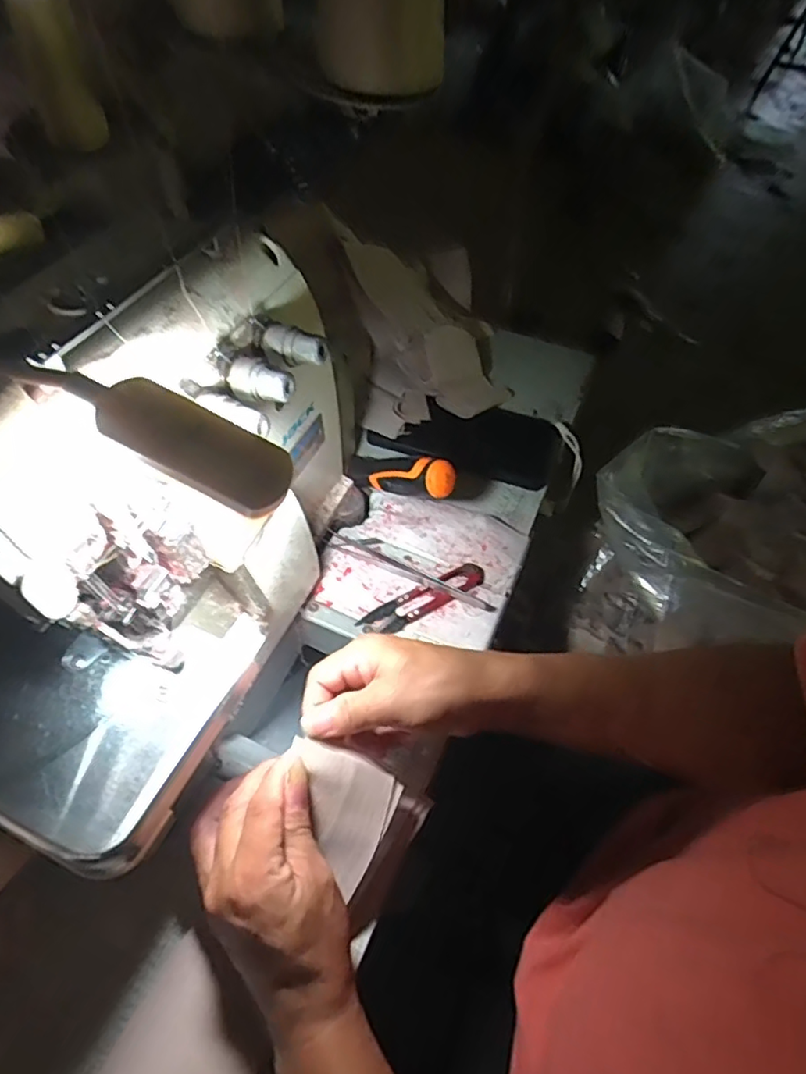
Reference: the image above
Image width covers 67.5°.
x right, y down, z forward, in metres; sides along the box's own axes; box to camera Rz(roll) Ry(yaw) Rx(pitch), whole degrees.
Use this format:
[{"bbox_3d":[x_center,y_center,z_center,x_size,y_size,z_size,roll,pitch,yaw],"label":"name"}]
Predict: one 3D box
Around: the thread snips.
[{"bbox_3d":[0.017,0.046,0.460,0.105,0.007,0.023,-25,60,-21],"label":"thread snips"}]

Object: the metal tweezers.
[{"bbox_3d":[0.003,0.025,0.472,0.146,0.008,0.017,25,56,13],"label":"metal tweezers"}]

